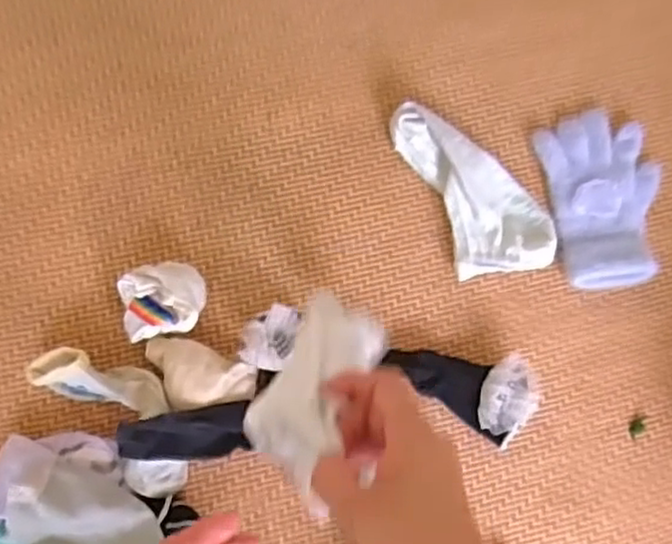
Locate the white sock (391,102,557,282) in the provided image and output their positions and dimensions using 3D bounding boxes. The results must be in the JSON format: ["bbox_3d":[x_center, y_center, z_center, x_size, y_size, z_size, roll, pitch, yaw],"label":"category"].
[{"bbox_3d":[0.114,-0.070,0.577,0.082,0.034,0.160,-25,87,-9],"label":"white sock"}]

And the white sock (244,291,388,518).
[{"bbox_3d":[-0.009,0.070,0.445,0.062,0.170,0.028,35,121,-2],"label":"white sock"}]

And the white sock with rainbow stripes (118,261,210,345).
[{"bbox_3d":[-0.132,0.022,0.538,0.062,0.039,0.053,-9,85,-8],"label":"white sock with rainbow stripes"}]

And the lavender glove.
[{"bbox_3d":[0.227,-0.062,0.585,0.090,0.034,0.145,-10,85,-8],"label":"lavender glove"}]

